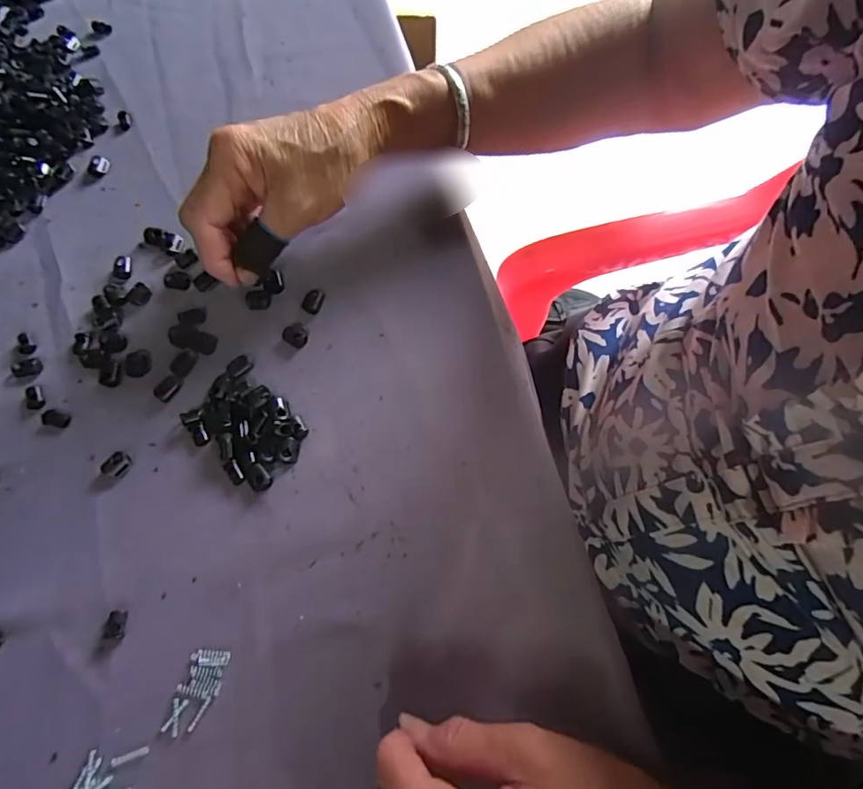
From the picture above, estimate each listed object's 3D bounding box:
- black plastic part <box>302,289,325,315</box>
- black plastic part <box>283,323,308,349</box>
[{"bbox_3d":[-0.080,-0.063,0.333,0.011,0.004,0.019,14,69,6],"label":"black plastic part"},{"bbox_3d":[-0.089,-0.039,0.323,0.014,0.004,0.018,-30,70,-11],"label":"black plastic part"}]

